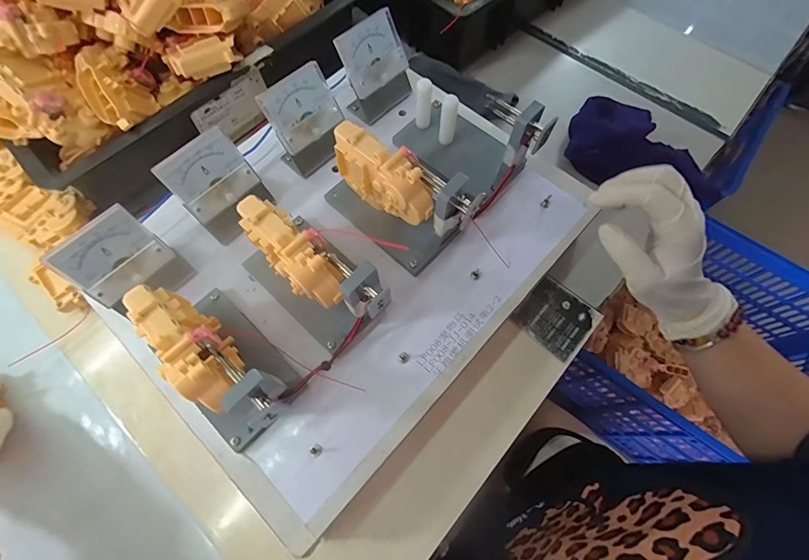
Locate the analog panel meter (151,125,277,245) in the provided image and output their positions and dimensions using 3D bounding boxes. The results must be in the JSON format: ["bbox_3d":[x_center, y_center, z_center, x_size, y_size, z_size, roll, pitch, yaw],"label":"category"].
[{"bbox_3d":[-0.161,-0.080,0.335,0.043,0.075,0.064,40,73,15],"label":"analog panel meter"}]

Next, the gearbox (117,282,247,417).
[{"bbox_3d":[-0.149,0.053,0.278,0.098,0.082,0.041,39,73,14],"label":"gearbox"}]

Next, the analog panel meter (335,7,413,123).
[{"bbox_3d":[-0.029,-0.215,0.380,0.067,0.066,0.041,-38,73,-14],"label":"analog panel meter"}]

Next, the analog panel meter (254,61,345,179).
[{"bbox_3d":[-0.091,-0.148,0.361,0.042,0.074,0.067,39,73,14],"label":"analog panel meter"}]

